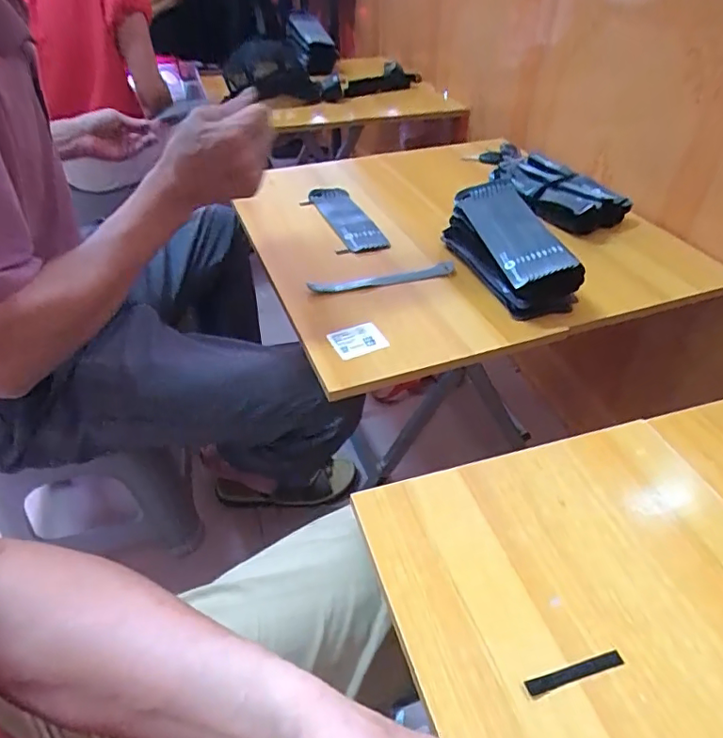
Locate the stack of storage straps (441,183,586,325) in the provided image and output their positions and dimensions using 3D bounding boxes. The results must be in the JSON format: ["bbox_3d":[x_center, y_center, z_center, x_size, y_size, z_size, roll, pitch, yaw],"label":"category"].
[{"bbox_3d":[0.191,-0.154,0.693,0.085,0.090,0.204,-12,43,-13],"label":"stack of storage straps"}]

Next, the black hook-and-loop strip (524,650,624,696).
[{"bbox_3d":[0.139,0.197,0.347,0.069,0.004,0.009,-11,43,-12],"label":"black hook-and-loop strip"}]

